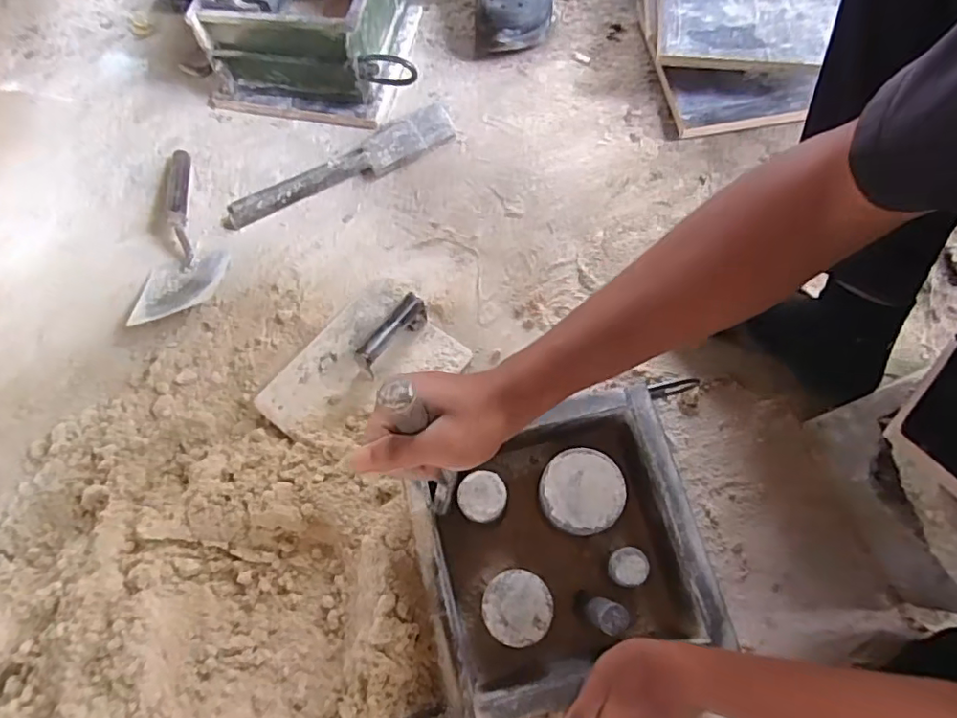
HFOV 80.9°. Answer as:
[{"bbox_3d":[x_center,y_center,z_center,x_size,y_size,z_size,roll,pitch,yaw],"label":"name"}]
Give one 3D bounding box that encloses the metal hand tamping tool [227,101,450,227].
[{"bbox_3d":[-0.190,-0.263,0.777,0.340,0.022,0.063,-29,71,-8],"label":"metal hand tamping tool"}]

